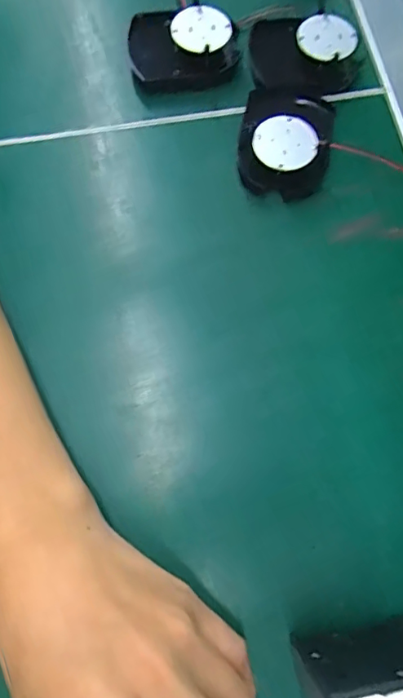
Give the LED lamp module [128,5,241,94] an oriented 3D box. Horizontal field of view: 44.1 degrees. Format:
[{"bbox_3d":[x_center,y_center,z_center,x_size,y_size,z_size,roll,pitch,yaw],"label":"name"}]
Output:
[{"bbox_3d":[-0.012,-0.206,0.339,0.072,0.021,0.053,-8,74,-6],"label":"LED lamp module"}]

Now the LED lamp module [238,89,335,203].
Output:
[{"bbox_3d":[0.053,-0.133,0.317,0.055,0.024,0.070,10,73,0],"label":"LED lamp module"}]

